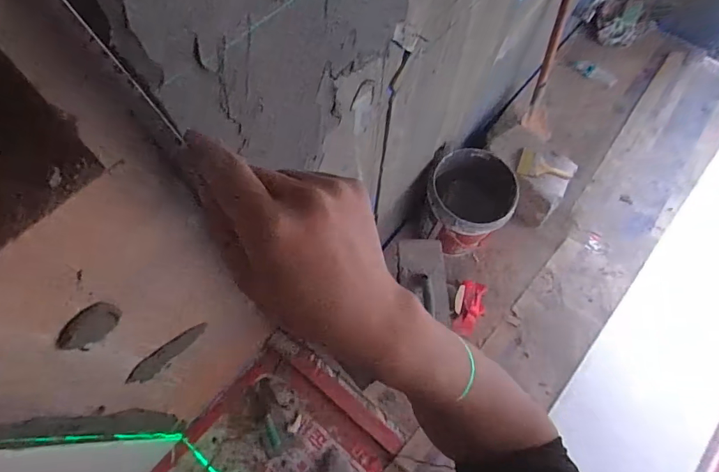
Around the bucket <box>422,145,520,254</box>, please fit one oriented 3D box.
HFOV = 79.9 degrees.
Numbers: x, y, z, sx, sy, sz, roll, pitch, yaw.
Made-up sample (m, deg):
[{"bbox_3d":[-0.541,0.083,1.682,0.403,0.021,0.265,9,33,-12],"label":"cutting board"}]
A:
[{"bbox_3d":[0.394,-0.113,1.617,0.301,0.328,0.313,1,67,-2],"label":"bucket"}]

